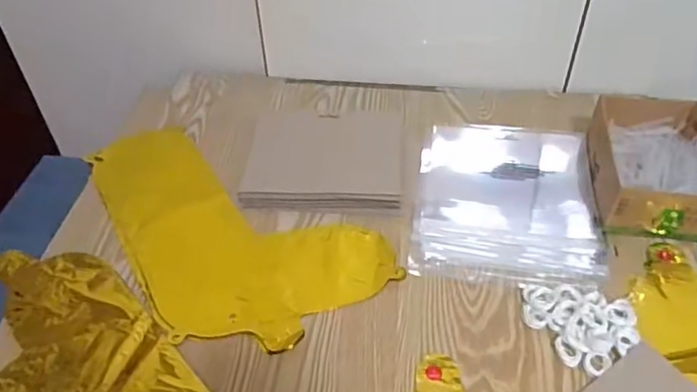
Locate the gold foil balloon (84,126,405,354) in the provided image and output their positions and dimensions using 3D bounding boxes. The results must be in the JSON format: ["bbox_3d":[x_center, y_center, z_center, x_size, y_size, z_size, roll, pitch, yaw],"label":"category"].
[{"bbox_3d":[-0.151,0.017,0.677,0.227,0.005,0.393,-28,49,-25],"label":"gold foil balloon"}]

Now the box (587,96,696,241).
[{"bbox_3d":[0.358,-0.042,0.679,0.128,0.067,0.200,9,44,11],"label":"box"}]

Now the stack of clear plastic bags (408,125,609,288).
[{"bbox_3d":[0.193,-0.009,0.708,0.211,0.012,0.284,6,44,8],"label":"stack of clear plastic bags"}]

